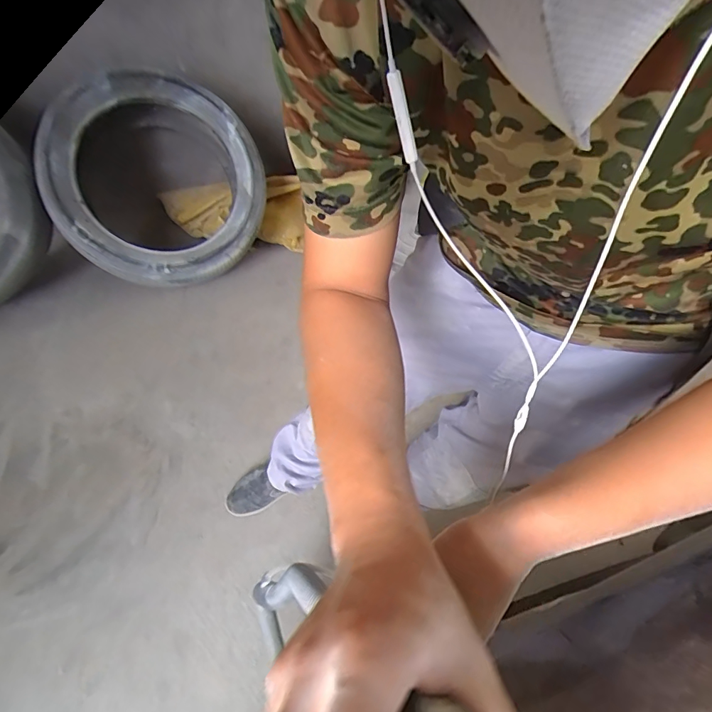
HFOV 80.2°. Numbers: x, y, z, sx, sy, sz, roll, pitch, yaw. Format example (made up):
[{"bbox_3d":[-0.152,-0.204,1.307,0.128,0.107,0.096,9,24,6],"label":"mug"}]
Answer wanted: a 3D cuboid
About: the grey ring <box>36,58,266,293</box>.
[{"bbox_3d":[-0.652,-0.592,1.385,0.676,0.208,0.689,1,85,-14],"label":"grey ring"}]

